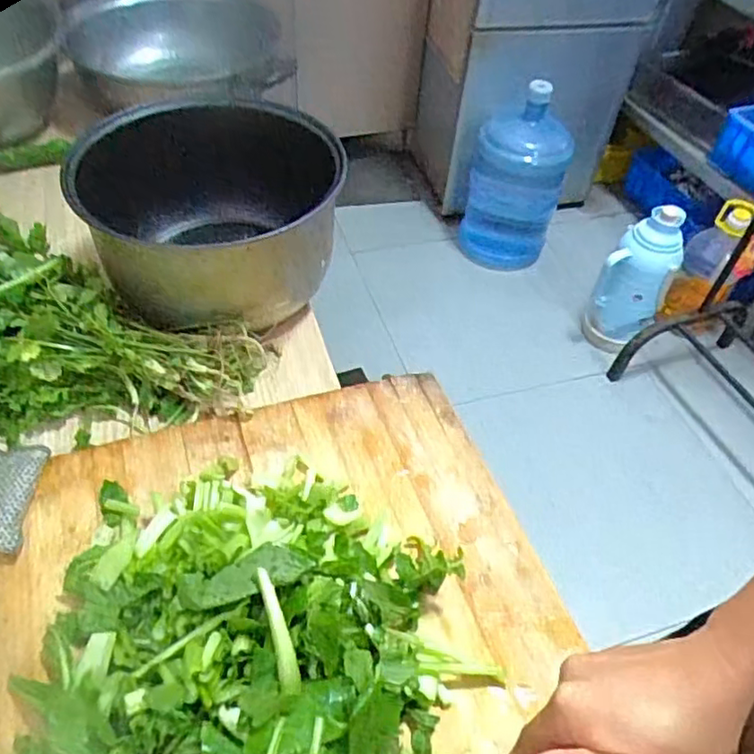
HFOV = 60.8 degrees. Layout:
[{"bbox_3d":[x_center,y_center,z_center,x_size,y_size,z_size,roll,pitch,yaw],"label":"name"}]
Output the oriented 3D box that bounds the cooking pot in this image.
[{"bbox_3d":[-0.156,-0.137,0.599,0.240,0.133,0.207,-3,50,-8],"label":"cooking pot"}]

